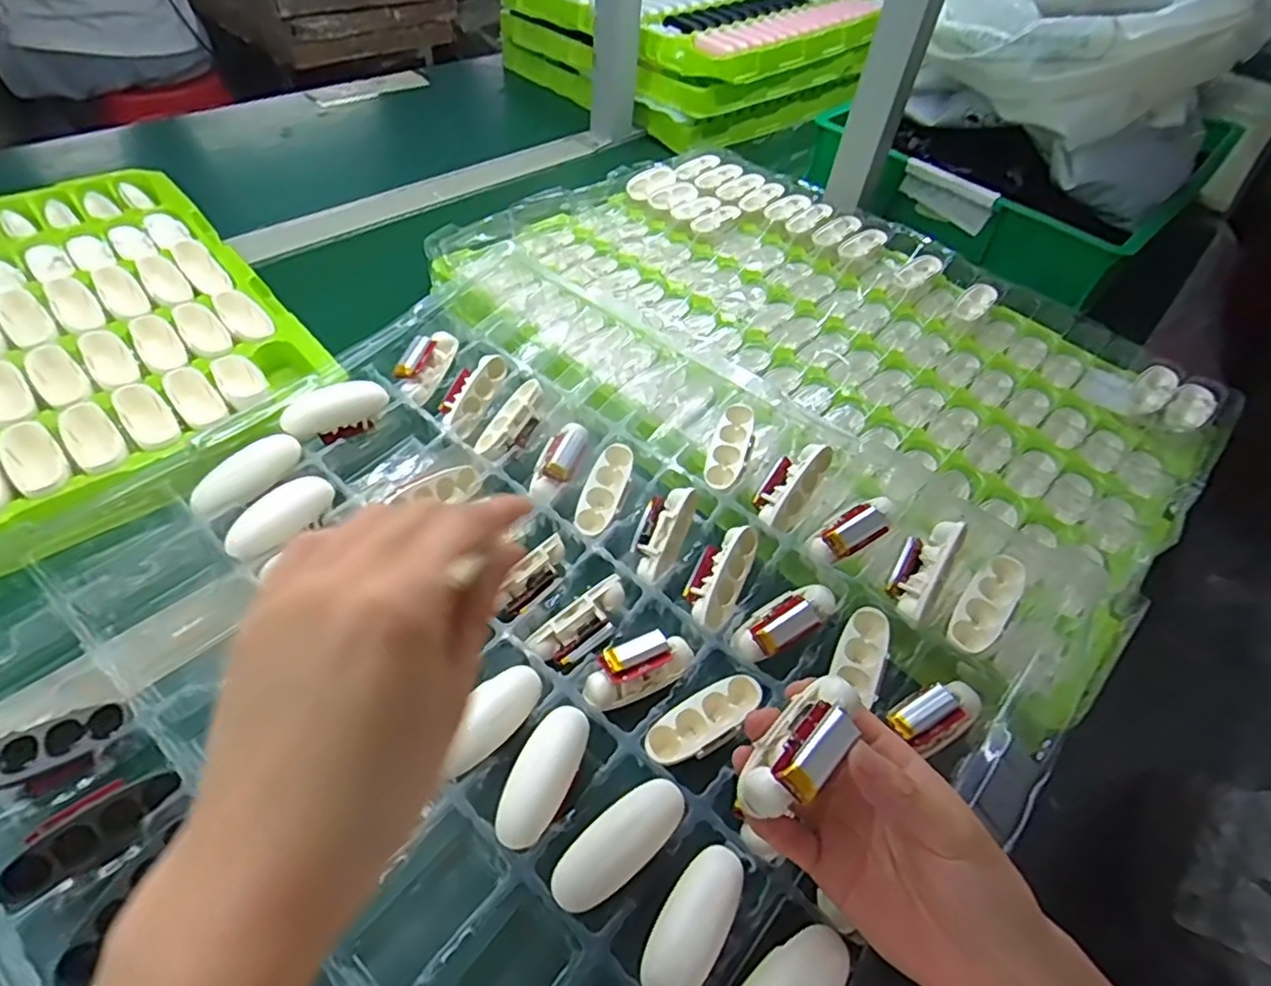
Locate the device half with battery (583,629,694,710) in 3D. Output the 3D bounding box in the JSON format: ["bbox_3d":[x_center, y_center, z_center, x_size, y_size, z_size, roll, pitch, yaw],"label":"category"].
[{"bbox_3d":[0.002,0.093,0.345,0.061,0.020,0.023,-14,53,-19],"label":"device half with battery"}]

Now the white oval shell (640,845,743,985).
[{"bbox_3d":[0.025,0.178,0.270,0.026,0.010,0.064,29,52,17],"label":"white oval shell"}]

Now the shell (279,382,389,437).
[{"bbox_3d":[-0.197,-0.057,0.426,0.064,0.014,0.022,-22,55,-24],"label":"shell"}]

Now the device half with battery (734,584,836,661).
[{"bbox_3d":[0.083,0.069,0.358,0.062,0.022,0.027,-30,56,-11],"label":"device half with battery"}]

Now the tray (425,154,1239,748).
[{"bbox_3d":[0.147,-0.135,0.551,0.459,0.066,0.601,-31,60,-30],"label":"tray"}]

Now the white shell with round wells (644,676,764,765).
[{"bbox_3d":[0.036,0.117,0.329,0.064,0.016,0.025,-22,55,-24],"label":"white shell with round wells"}]

